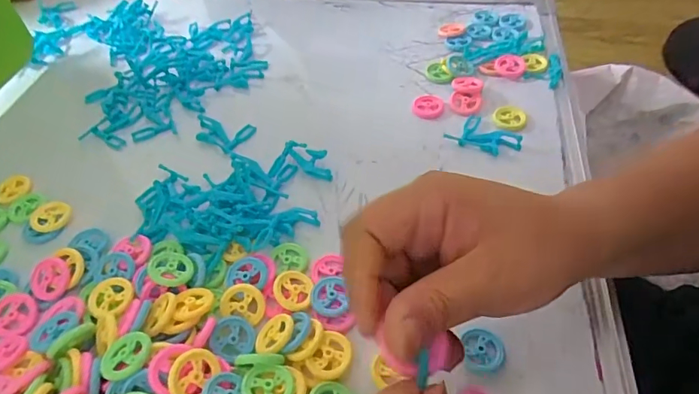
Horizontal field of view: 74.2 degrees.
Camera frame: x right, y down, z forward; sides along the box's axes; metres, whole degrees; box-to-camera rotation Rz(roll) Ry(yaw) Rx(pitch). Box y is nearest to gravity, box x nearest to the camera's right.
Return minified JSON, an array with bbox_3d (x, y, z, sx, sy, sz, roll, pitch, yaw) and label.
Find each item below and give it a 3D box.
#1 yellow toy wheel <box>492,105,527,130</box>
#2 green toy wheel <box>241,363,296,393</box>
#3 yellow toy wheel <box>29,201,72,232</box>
[{"bbox_3d":[0.147,-0.074,0.426,0.029,0.004,0.030,9,52,11],"label":"yellow toy wheel"},{"bbox_3d":[-0.046,0.110,0.267,0.030,0.004,0.027,15,40,-6],"label":"green toy wheel"},{"bbox_3d":[-0.243,0.017,0.378,0.030,0.010,0.030,-2,51,2],"label":"yellow toy wheel"}]

